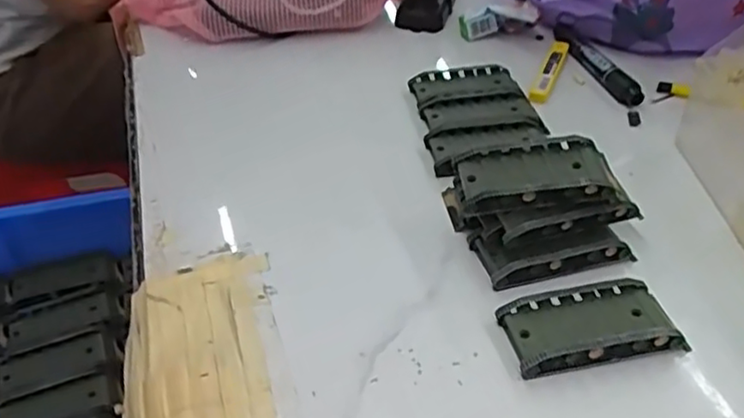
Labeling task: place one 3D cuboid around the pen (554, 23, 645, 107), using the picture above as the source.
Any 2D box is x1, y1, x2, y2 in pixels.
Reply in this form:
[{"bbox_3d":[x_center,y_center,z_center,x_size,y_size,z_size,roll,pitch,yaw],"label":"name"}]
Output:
[{"bbox_3d":[0.204,-0.135,0.606,0.021,0.020,0.139,-9,41,-10],"label":"pen"}]

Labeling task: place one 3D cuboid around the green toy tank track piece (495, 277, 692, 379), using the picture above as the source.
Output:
[{"bbox_3d":[0.121,0.065,0.365,0.091,0.022,0.043,-7,40,-8],"label":"green toy tank track piece"}]

